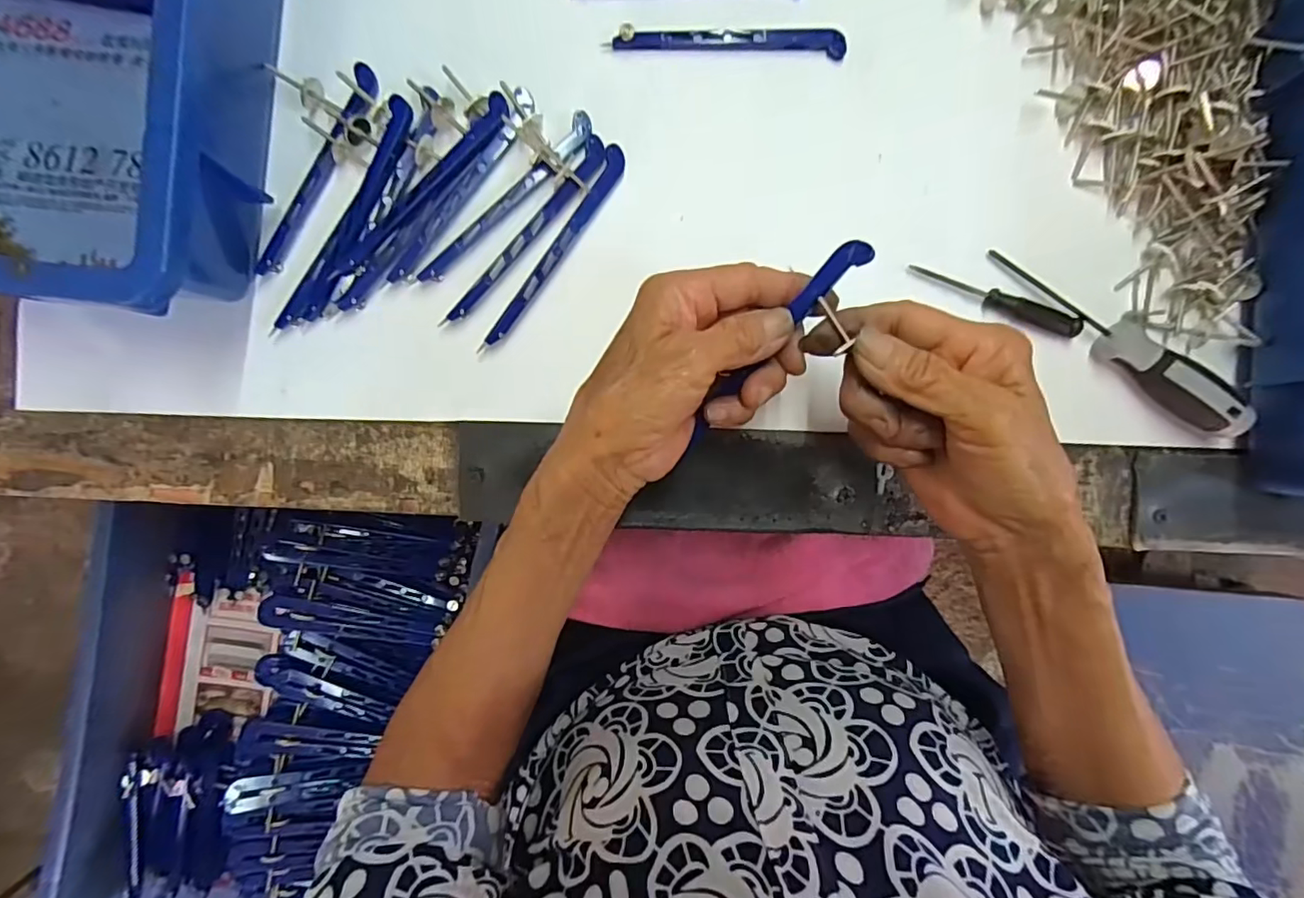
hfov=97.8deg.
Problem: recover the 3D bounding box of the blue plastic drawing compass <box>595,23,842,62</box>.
[{"bbox_3d":[0.041,-0.218,0.301,0.123,0.009,0.016,2,91,0],"label":"blue plastic drawing compass"}]

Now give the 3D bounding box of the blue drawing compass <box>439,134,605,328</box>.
[{"bbox_3d":[-0.065,-0.111,0.295,0.012,0.006,0.123,39,90,-1],"label":"blue drawing compass"}]

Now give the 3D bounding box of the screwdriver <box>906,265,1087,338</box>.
[{"bbox_3d":[0.180,-0.078,0.299,0.091,0.007,0.012,18,90,0],"label":"screwdriver"}]

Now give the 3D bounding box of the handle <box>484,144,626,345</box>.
[{"bbox_3d":[-0.049,-0.105,0.296,0.011,0.006,0.120,33,90,-1],"label":"handle"}]

